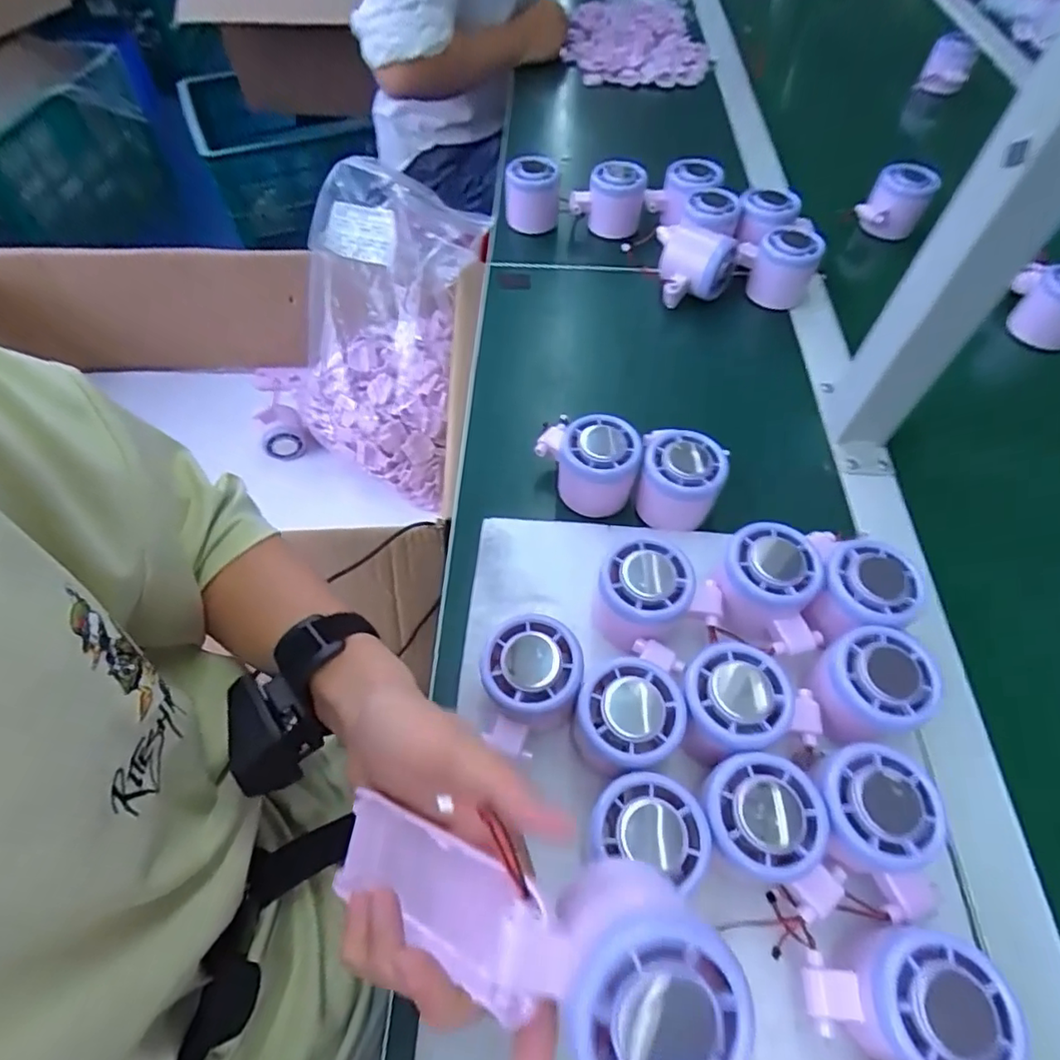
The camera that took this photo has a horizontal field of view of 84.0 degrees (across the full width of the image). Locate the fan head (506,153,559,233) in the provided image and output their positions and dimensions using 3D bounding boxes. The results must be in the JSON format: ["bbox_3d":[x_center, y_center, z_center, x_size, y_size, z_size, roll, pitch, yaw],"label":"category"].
[{"bbox_3d":[0.003,-0.357,0.629,0.056,0.061,0.045,2,57,1],"label":"fan head"}]

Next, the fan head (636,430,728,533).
[{"bbox_3d":[0.106,-0.038,0.423,0.057,0.051,0.060,0,57,0],"label":"fan head"}]

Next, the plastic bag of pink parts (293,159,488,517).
[{"bbox_3d":[-0.172,-0.228,0.735,0.218,0.389,0.131,5,16,3],"label":"plastic bag of pink parts"}]

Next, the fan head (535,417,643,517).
[{"bbox_3d":[0.040,-0.051,0.431,0.073,0.050,0.059,6,57,4],"label":"fan head"}]

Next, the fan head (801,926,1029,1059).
[{"bbox_3d":[0.162,0.210,0.263,0.074,0.057,0.052,3,57,2],"label":"fan head"}]

